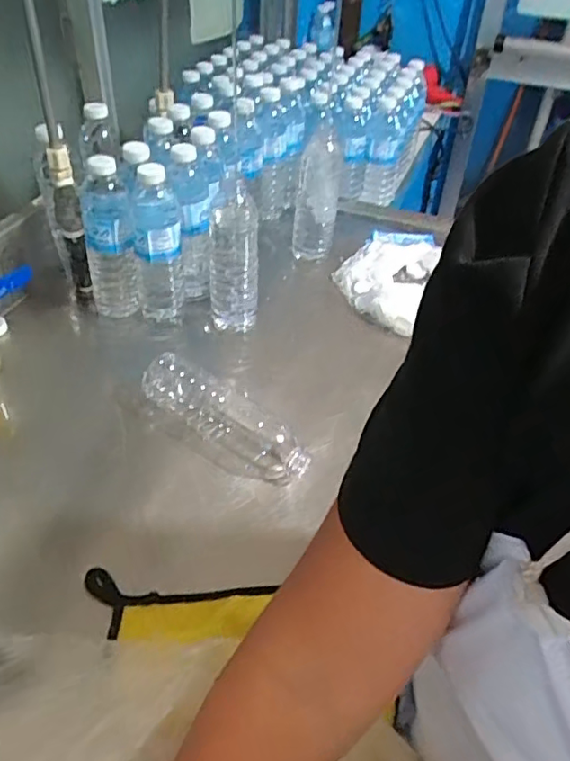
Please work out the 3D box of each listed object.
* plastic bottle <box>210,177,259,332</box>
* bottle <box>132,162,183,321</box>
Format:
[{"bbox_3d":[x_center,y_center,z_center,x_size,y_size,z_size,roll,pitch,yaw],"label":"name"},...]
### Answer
[{"bbox_3d":[-0.064,-0.148,0.728,0.058,0.191,0.053,-2,43,-6],"label":"plastic bottle"},{"bbox_3d":[-0.158,-0.163,0.722,0.055,0.206,0.066,-5,43,-9],"label":"bottle"}]

